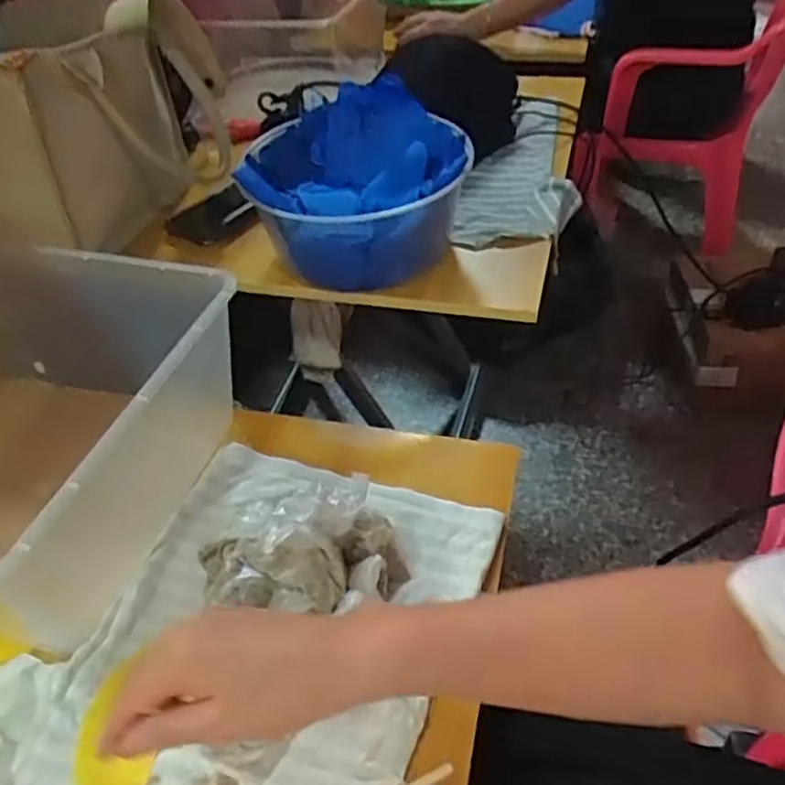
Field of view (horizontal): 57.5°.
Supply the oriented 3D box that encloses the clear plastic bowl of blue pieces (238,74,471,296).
[{"bbox_3d":[-0.034,-0.205,0.729,0.216,0.117,0.230,-7,43,-2],"label":"clear plastic bowl of blue pieces"}]

